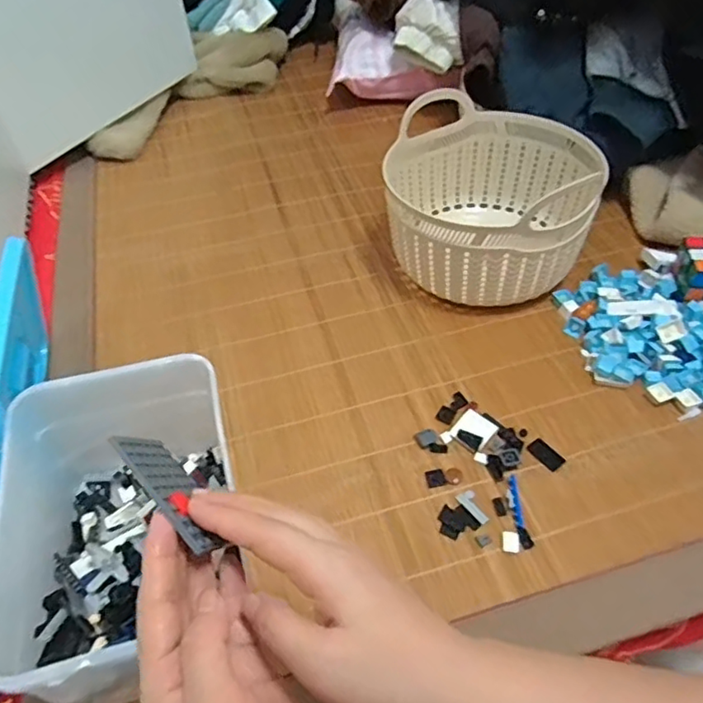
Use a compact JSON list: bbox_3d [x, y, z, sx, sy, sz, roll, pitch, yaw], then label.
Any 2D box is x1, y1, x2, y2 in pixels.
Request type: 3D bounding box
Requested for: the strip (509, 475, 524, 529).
[{"bbox_3d":[0.136,0.122,0.488,0.006,0.004,0.047,-1,50,4],"label":"strip"}]

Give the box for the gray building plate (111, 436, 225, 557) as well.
[{"bbox_3d":[-0.095,0.075,0.321,0.079,0.043,0.004,44,98,18],"label":"gray building plate"}]

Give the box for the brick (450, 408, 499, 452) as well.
[{"bbox_3d":[0.110,0.072,0.532,0.033,0.009,0.034,32,58,29],"label":"brick"}]

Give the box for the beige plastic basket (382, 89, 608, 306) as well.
[{"bbox_3d":[0.155,-0.161,0.656,0.207,0.130,0.218,1,49,6],"label":"beige plastic basket"}]

